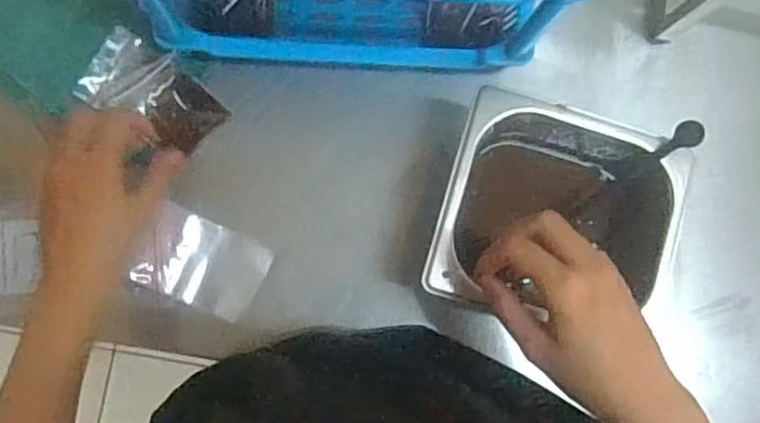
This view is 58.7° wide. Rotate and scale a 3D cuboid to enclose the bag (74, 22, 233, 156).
[{"bbox_3d":[-0.189,-0.099,0.570,0.111,0.019,0.066,30,85,-1],"label":"bag"}]

